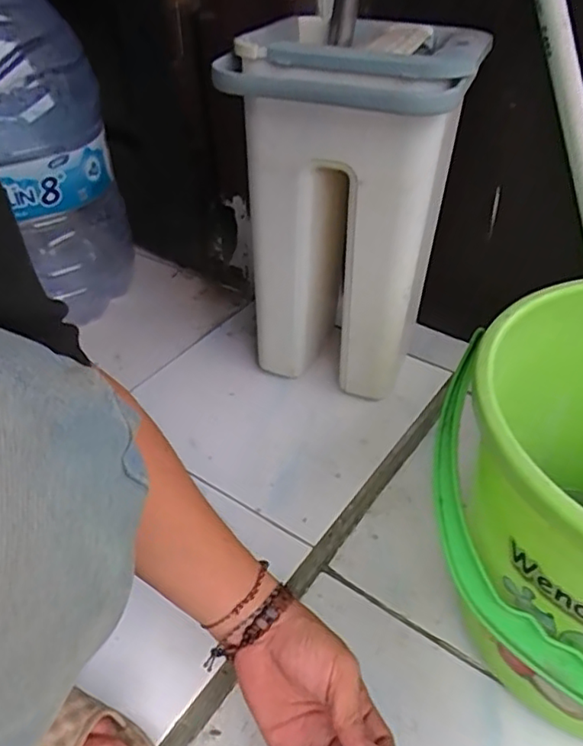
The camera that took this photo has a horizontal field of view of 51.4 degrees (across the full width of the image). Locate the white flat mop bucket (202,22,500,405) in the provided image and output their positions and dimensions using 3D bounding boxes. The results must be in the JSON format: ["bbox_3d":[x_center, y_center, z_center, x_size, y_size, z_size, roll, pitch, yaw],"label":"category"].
[{"bbox_3d":[0.059,-0.172,0.646,0.198,0.337,0.188,19,44,17],"label":"white flat mop bucket"}]

